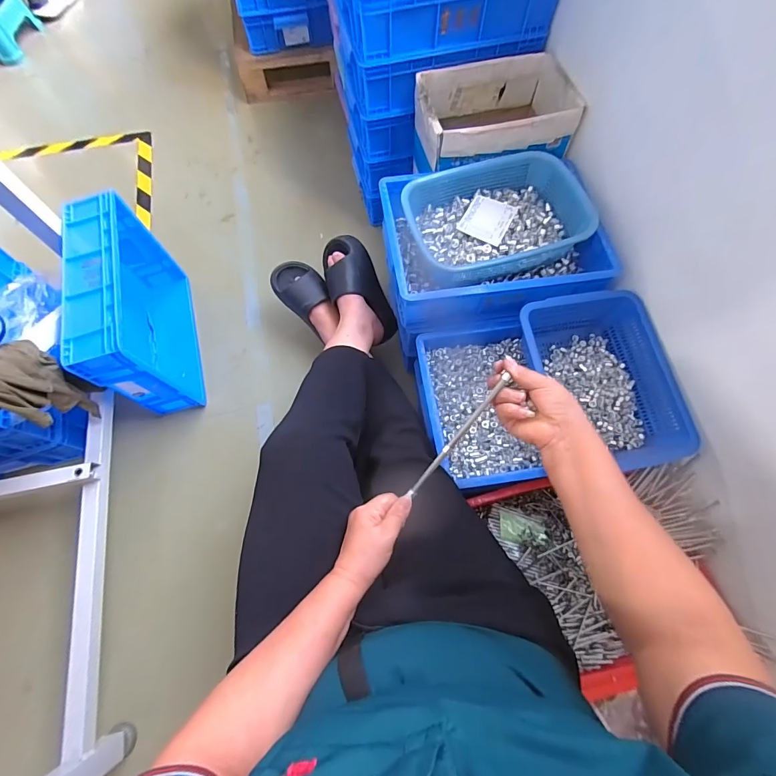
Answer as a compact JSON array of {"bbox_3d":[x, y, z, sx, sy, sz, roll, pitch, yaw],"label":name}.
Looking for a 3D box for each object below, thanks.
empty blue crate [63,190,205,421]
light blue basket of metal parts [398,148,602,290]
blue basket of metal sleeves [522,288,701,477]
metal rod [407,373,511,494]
[{"bbox_3d":[-0.563,-0.173,0.867,0.124,0.321,0.417,-17,69,-6],"label":"empty blue crate"},{"bbox_3d":[0.207,-0.335,0.758,0.341,0.073,0.239,-13,69,-5],"label":"light blue basket of metal parts"},{"bbox_3d":[0.373,-0.014,0.698,0.229,0.104,0.318,-9,68,-4],"label":"blue basket of metal sleeves"},{"bbox_3d":[0.087,0.059,0.473,0.009,0.010,0.187,39,96,14],"label":"metal rod"}]

